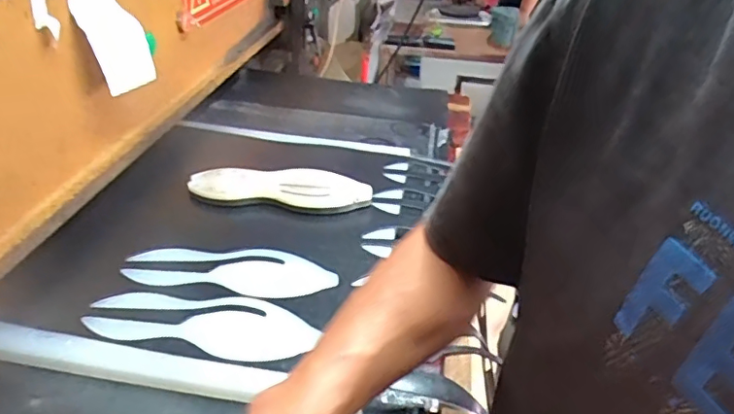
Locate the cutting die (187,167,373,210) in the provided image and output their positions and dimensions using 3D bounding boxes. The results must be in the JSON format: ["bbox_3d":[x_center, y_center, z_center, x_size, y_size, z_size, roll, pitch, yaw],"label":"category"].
[{"bbox_3d":[-0.137,-0.036,0.885,0.282,0.014,0.087,6,44,1],"label":"cutting die"}]

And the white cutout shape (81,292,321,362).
[{"bbox_3d":[-0.194,0.138,0.653,0.264,0.008,0.087,8,38,4],"label":"white cutout shape"}]

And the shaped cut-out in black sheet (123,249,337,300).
[{"bbox_3d":[-0.181,0.085,0.737,0.272,0.010,0.093,9,41,3],"label":"shaped cut-out in black sheet"}]

